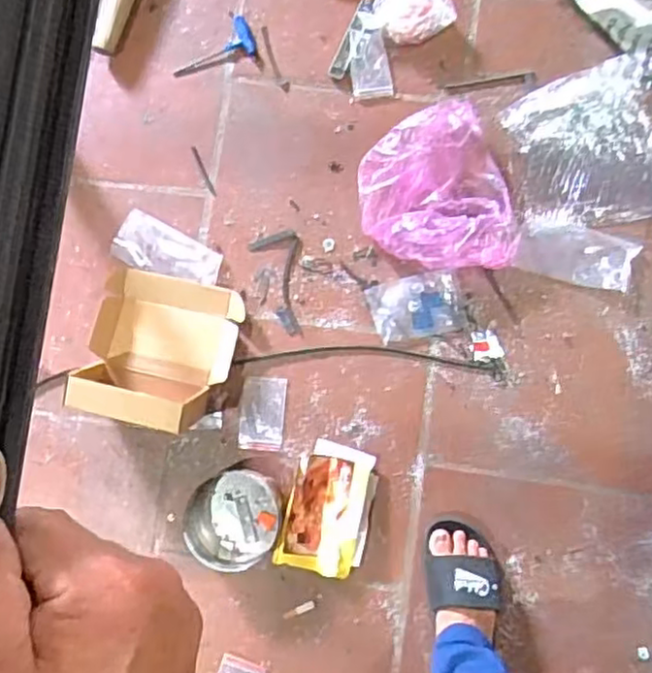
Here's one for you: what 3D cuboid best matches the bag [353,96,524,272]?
[{"bbox_3d":[0.171,-0.227,1.098,0.224,0.062,0.273,-16,83,1],"label":"bag"}]

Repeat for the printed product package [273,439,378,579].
[{"bbox_3d":[0.007,0.274,1.075,0.124,0.018,0.197,14,84,4],"label":"printed product package"}]

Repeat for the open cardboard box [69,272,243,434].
[{"bbox_3d":[-0.272,0.016,1.069,0.236,0.106,0.240,14,84,4],"label":"open cardboard box"}]

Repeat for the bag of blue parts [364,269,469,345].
[{"bbox_3d":[0.149,-0.049,1.101,0.147,0.022,0.098,-12,83,1],"label":"bag of blue parts"}]

